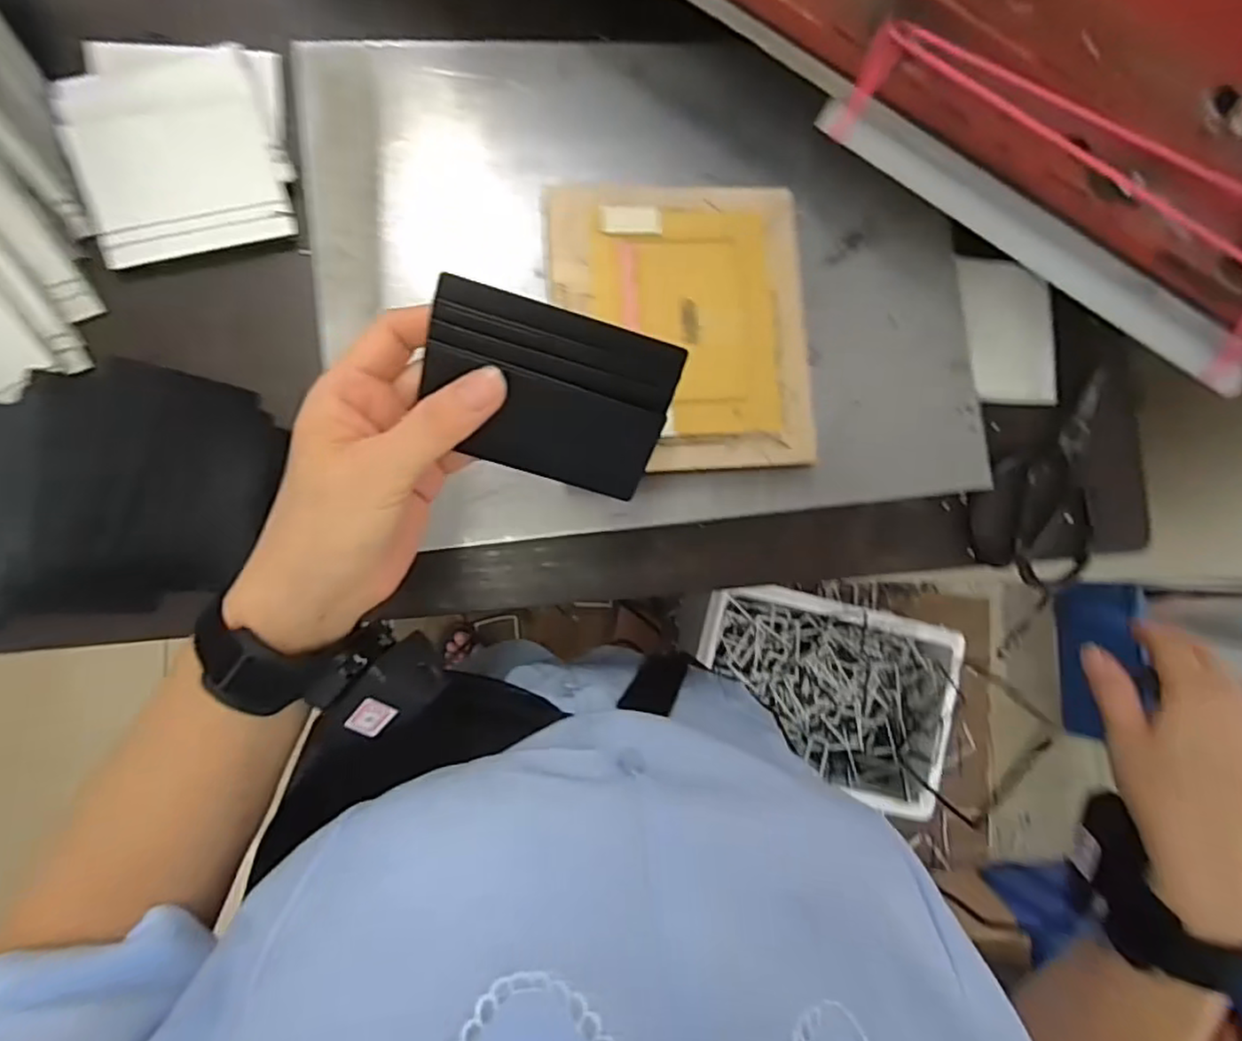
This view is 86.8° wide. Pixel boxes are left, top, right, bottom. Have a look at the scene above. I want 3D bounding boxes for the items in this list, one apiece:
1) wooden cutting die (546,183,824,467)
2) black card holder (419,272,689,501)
[{"bbox_3d":[0.038,-0.118,0.411,0.153,0.033,0.173,-4,87,-9],"label":"wooden cutting die"},{"bbox_3d":[-0.031,-0.052,0.277,0.097,0.013,0.074,16,127,-9],"label":"black card holder"}]

